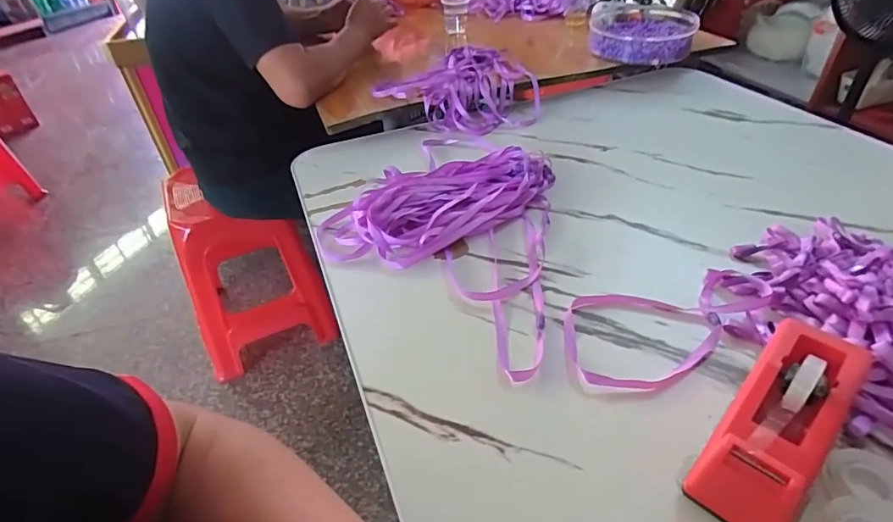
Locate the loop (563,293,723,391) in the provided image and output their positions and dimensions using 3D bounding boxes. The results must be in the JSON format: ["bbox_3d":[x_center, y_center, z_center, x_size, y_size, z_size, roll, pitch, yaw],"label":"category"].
[{"bbox_3d":[0.181,0.071,0.449,0.140,0.009,0.115,4,40,8],"label":"loop"}]

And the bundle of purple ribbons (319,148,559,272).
[{"bbox_3d":[-0.011,-0.084,0.635,0.311,0.034,0.169,-25,44,-25],"label":"bundle of purple ribbons"}]

